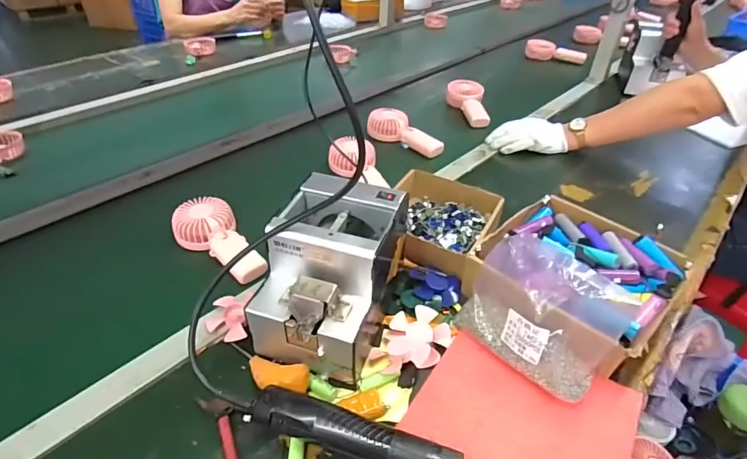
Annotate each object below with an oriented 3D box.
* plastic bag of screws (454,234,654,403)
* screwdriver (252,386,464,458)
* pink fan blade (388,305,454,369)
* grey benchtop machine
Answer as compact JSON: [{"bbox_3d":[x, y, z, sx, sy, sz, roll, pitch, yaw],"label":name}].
[{"bbox_3d":[0.174,0.083,0.483,0.086,0.118,0.178,-30,47,-33],"label":"plastic bag of screws"},{"bbox_3d":[-0.003,0.197,0.410,0.235,0.043,0.039,12,39,14],"label":"screwdriver"},{"bbox_3d":[0.055,0.124,0.523,0.071,0.015,0.080,4,38,4],"label":"pink fan blade"},{"bbox_3d":[-0.049,0.049,0.517,0.124,0.137,0.177,13,40,15],"label":"grey benchtop machine"}]

